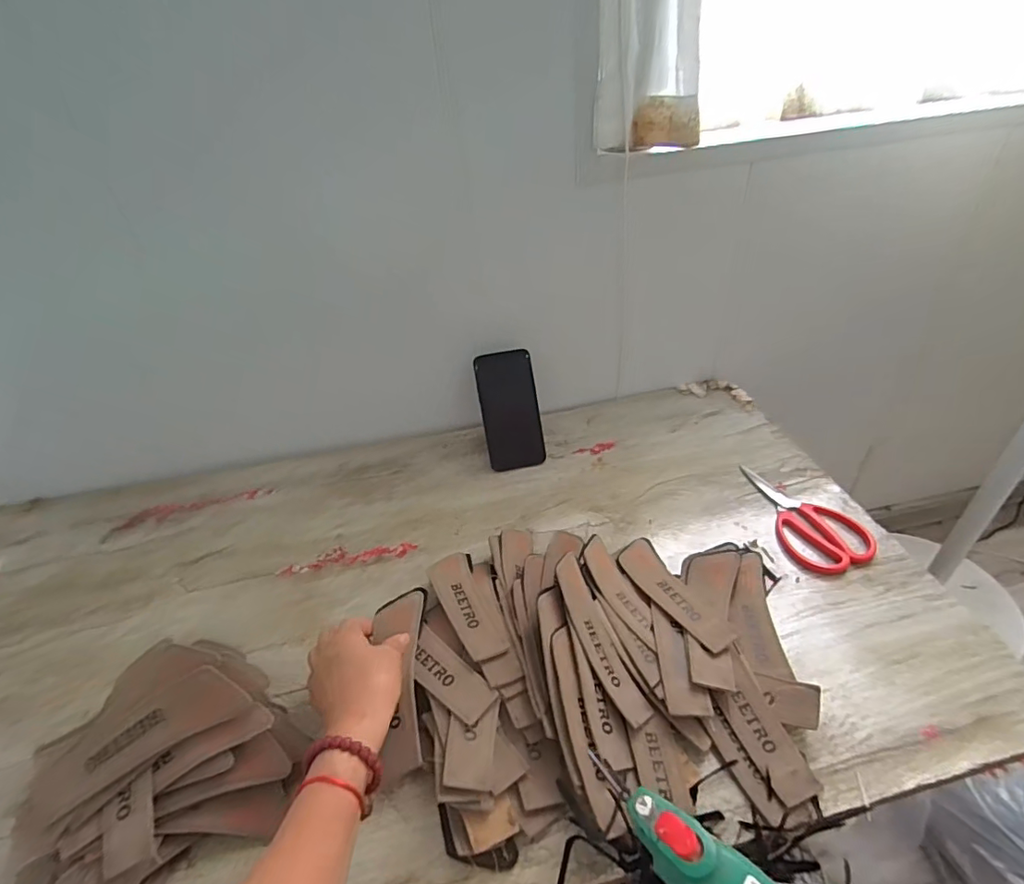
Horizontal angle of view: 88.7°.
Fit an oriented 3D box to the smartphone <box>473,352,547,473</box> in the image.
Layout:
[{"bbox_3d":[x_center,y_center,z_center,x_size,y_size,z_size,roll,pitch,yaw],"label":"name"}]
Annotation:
[{"bbox_3d":[-0.002,-0.046,0.767,0.083,0.168,0.008,-10,6,-6],"label":"smartphone"}]

